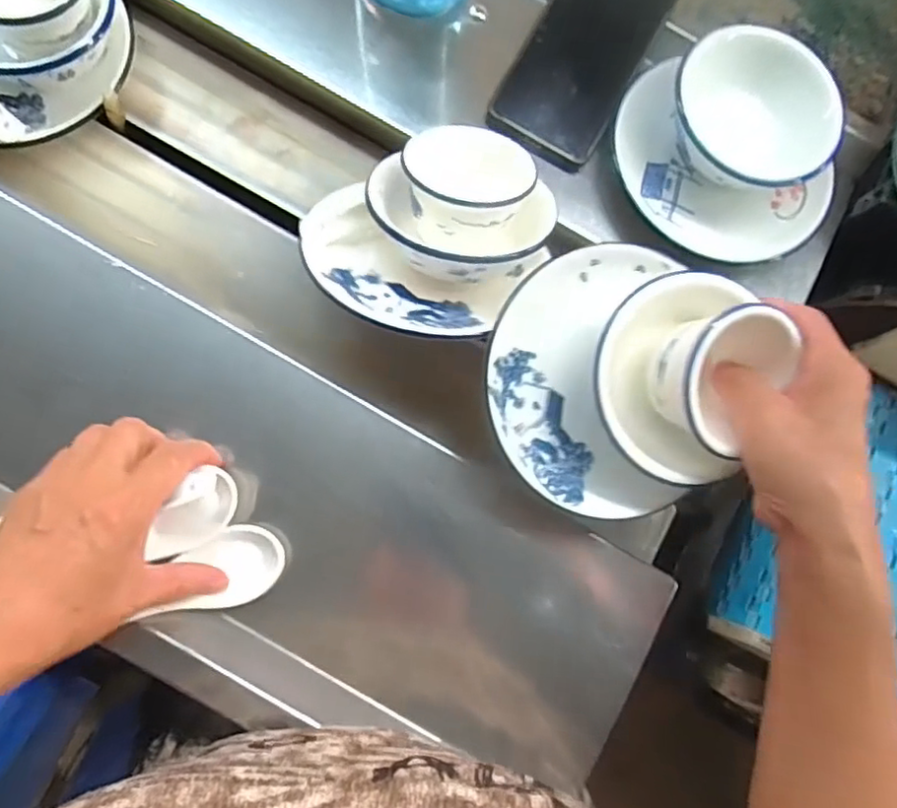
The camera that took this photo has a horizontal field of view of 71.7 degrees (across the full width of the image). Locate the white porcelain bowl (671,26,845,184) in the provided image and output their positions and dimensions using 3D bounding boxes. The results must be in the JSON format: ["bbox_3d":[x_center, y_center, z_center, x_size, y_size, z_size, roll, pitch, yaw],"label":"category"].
[{"bbox_3d":[0.198,-0.192,0.412,0.097,0.047,0.104,-13,83,-7],"label":"white porcelain bowl"}]

